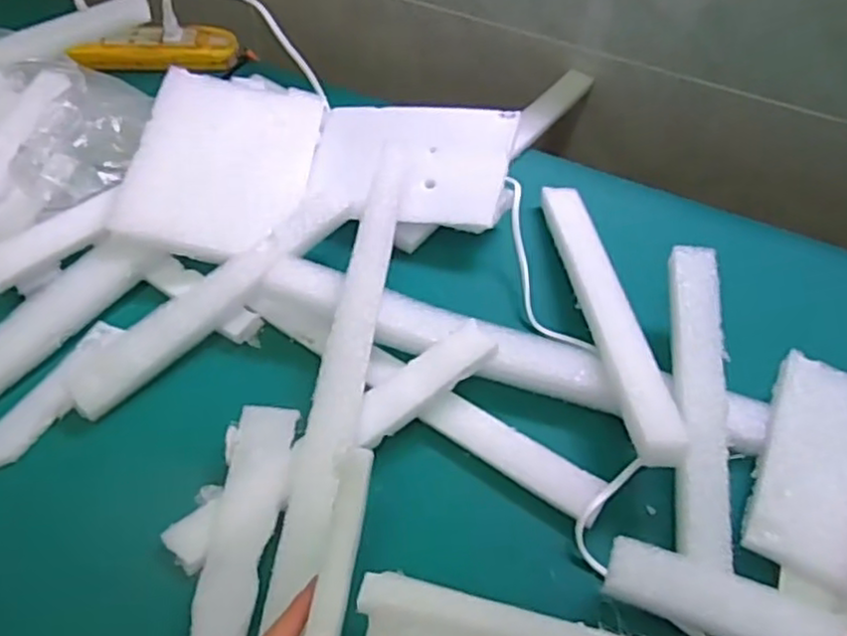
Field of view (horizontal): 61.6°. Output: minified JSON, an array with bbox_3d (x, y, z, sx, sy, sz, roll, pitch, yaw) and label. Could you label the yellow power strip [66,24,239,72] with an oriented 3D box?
[{"bbox_3d":[-0.281,-0.288,0.759,0.157,0.026,0.060,-4,50,-7],"label":"yellow power strip"}]

